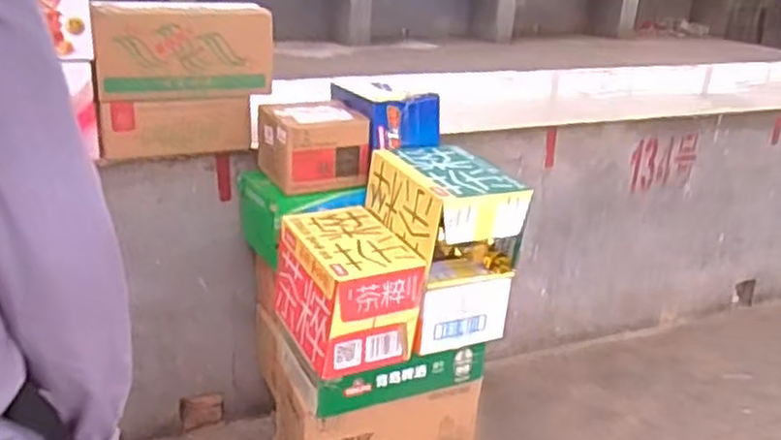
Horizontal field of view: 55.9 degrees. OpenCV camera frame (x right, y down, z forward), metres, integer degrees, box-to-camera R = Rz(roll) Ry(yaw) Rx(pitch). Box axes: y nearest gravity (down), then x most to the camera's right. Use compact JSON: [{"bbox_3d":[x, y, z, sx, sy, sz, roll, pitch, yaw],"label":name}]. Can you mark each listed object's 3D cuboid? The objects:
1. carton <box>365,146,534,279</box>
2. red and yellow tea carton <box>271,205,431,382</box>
[{"bbox_3d":[0.109,-0.025,1.594,0.224,0.185,0.319,-8,25,-26],"label":"carton"},{"bbox_3d":[-0.103,0.141,1.565,0.212,0.234,0.327,-8,25,-25],"label":"red and yellow tea carton"}]

